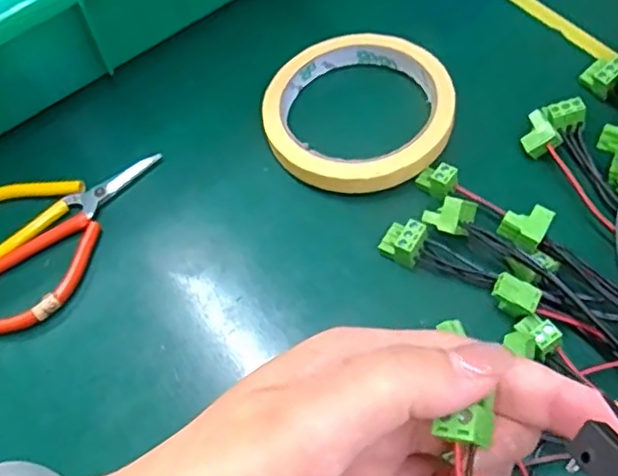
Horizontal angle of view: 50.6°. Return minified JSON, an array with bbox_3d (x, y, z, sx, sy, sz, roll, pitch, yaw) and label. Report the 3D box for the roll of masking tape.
[{"bbox_3d":[0.024,-0.065,0.328,0.092,0.018,0.093,-2,57,3],"label":"roll of masking tape"}]

